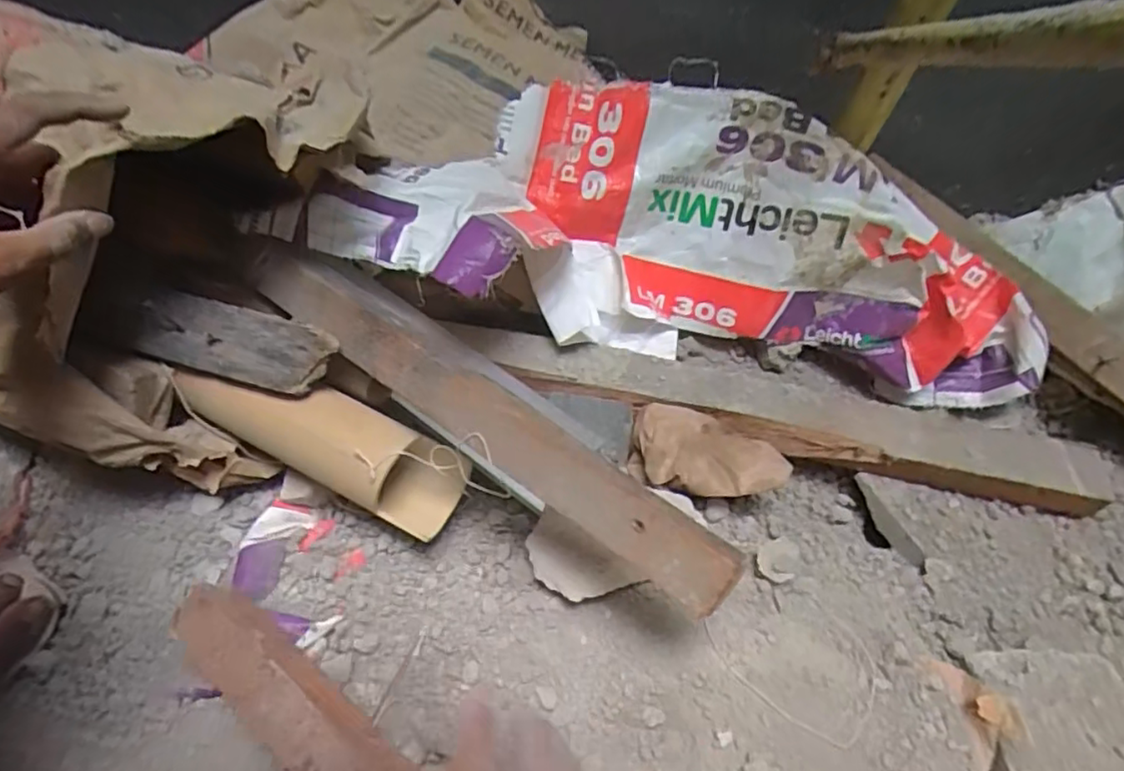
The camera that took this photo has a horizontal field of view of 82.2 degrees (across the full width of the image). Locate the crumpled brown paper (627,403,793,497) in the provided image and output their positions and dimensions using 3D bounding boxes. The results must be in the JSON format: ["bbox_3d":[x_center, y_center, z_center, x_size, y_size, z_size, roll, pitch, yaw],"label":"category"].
[{"bbox_3d":[0.122,0.060,0.548,0.126,0.049,0.079,13,58,6],"label":"crumpled brown paper"}]

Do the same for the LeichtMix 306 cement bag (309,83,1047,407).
[{"bbox_3d":[0.120,-0.141,0.628,0.654,0.181,0.283,-1,57,-7],"label":"LeichtMix 306 cement bag"}]

